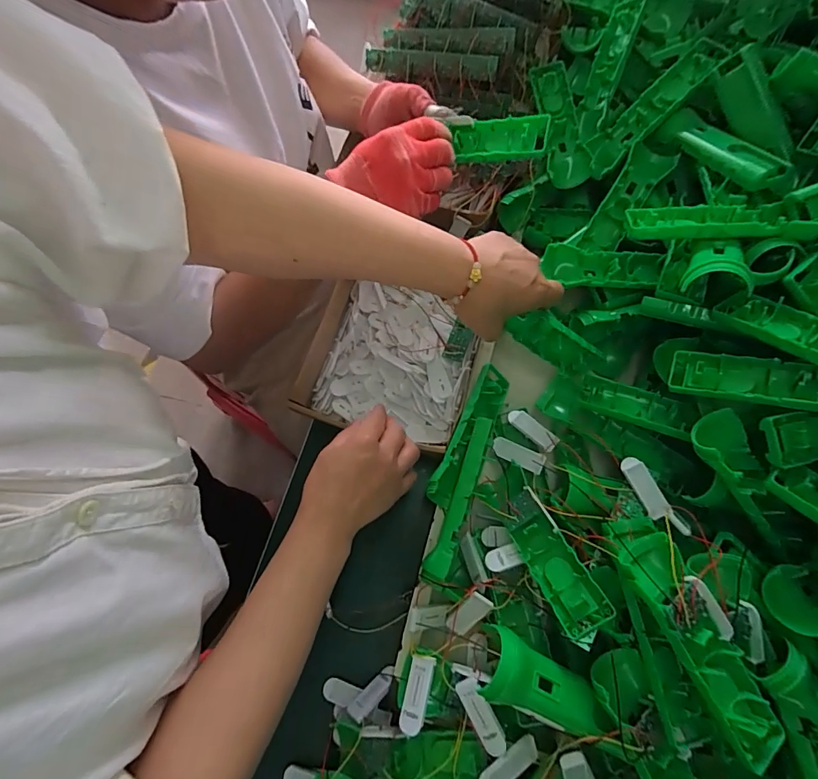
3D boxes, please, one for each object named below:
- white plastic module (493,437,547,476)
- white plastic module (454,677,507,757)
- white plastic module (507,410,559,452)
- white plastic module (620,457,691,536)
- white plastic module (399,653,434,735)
[{"bbox_3d":[0.115,0.068,0.457,0.056,0.008,0.020,25,72,34],"label":"white plastic module"},{"bbox_3d":[0.062,0.277,0.367,0.018,0.006,0.057,-30,61,-9],"label":"white plastic module"},{"bbox_3d":[0.134,0.043,0.468,0.021,0.007,0.058,-42,60,-12],"label":"white plastic module"},{"bbox_3d":[0.222,0.096,0.393,0.020,0.015,0.076,-23,59,-7],"label":"white plastic module"},{"bbox_3d":[0.007,0.266,0.378,0.020,0.010,0.056,14,58,6],"label":"white plastic module"}]

